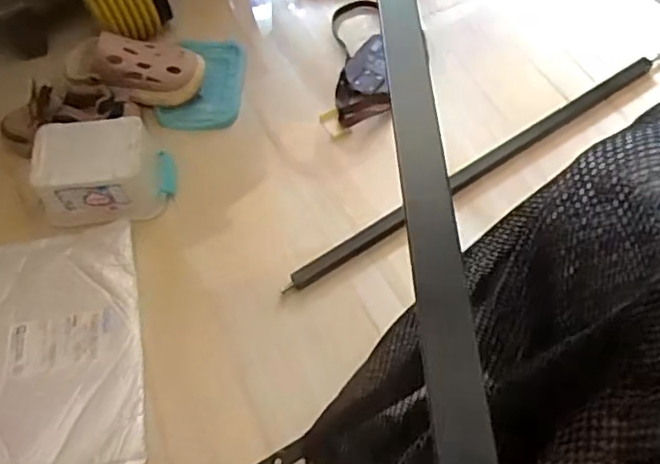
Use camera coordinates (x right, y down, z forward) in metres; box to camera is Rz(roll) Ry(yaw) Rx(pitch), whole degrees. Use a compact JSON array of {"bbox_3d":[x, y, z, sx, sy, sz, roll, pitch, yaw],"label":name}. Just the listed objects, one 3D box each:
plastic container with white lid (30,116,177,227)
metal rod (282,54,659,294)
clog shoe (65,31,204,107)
[{"bbox_3d":[-0.316,-0.087,0.869,0.170,0.094,0.120,-3,61,2],"label":"plastic container with white lid"},{"bbox_3d":[0.220,-0.095,0.886,0.660,0.024,0.029,-31,64,-13],"label":"metal rod"},{"bbox_3d":[-0.304,-0.257,0.965,0.208,0.077,0.100,7,62,7],"label":"clog shoe"}]

